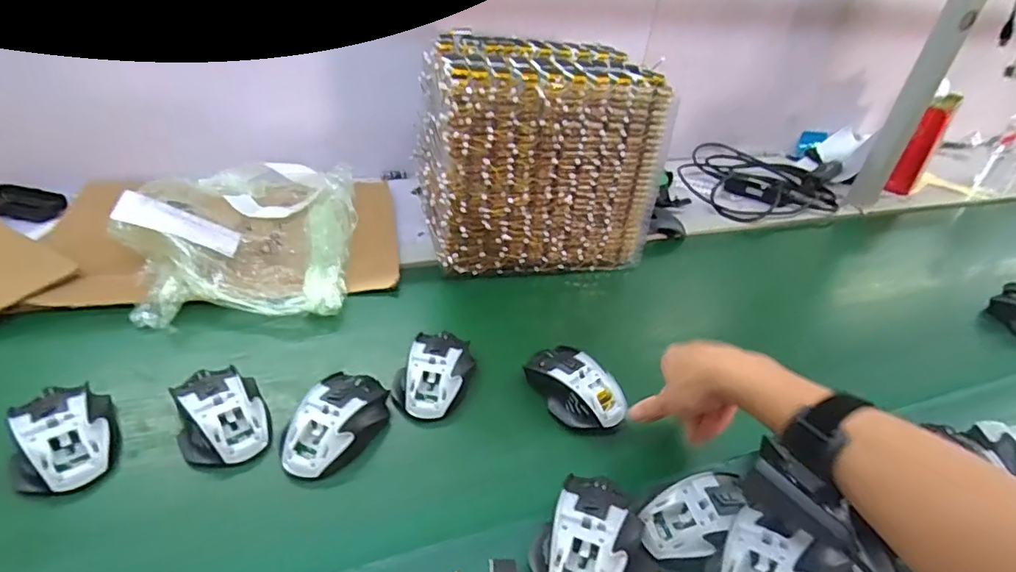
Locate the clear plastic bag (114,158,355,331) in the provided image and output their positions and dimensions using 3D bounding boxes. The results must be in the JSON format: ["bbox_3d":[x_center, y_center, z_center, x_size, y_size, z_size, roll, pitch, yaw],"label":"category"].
[{"bbox_3d":[-0.347,-0.094,0.720,0.283,0.080,0.355,-7,38,-18],"label":"clear plastic bag"}]

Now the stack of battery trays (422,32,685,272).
[{"bbox_3d":[0.031,-0.189,0.776,0.312,0.264,0.223,-6,38,-17],"label":"stack of battery trays"}]

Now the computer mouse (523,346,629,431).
[{"bbox_3d":[0.068,0.103,0.562,0.115,0.038,0.068,33,44,32],"label":"computer mouse"}]

